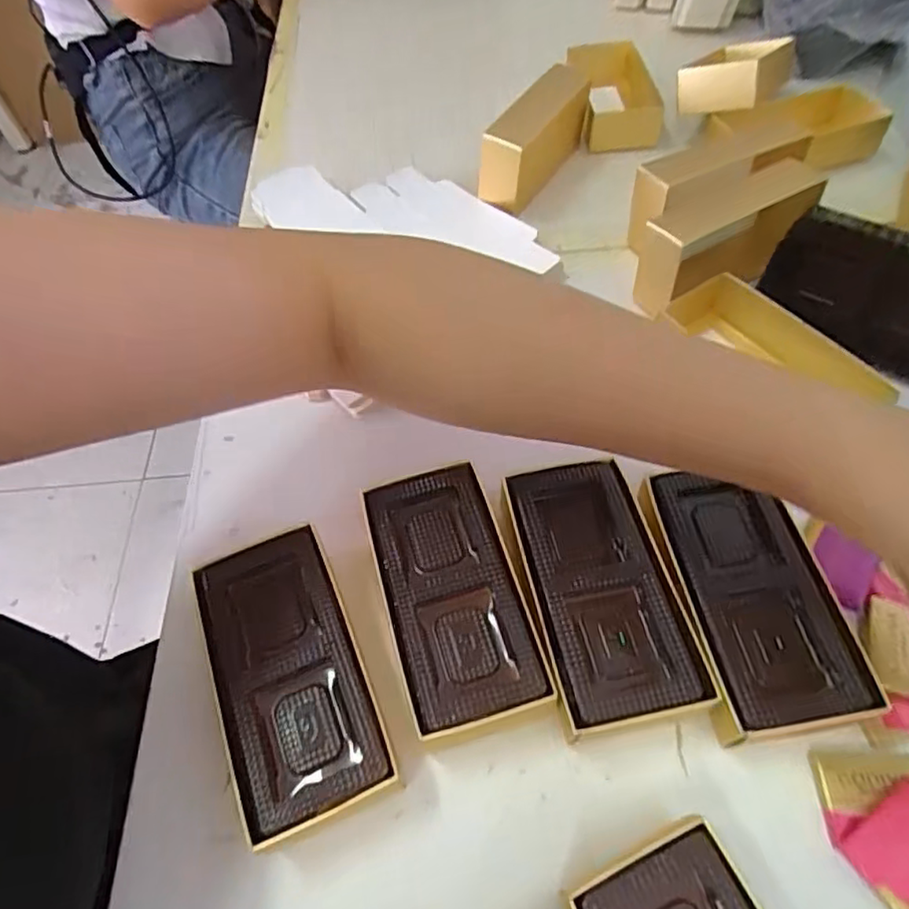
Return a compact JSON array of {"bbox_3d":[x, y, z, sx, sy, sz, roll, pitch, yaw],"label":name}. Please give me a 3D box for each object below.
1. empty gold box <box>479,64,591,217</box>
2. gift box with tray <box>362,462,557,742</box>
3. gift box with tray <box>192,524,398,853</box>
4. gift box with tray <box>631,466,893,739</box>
[{"bbox_3d":[0.061,-0.232,0.445,0.034,0.057,0.115,27,62,20],"label":"empty gold box"},{"bbox_3d":[-0.001,0.063,0.271,0.056,0.033,0.112,-15,56,-7],"label":"gift box with tray"},{"bbox_3d":[-0.067,0.092,0.256,0.057,0.032,0.112,-22,57,-11],"label":"gift box with tray"},{"bbox_3d":[0.122,0.060,0.262,0.058,0.031,0.107,-8,56,-2],"label":"gift box with tray"}]

